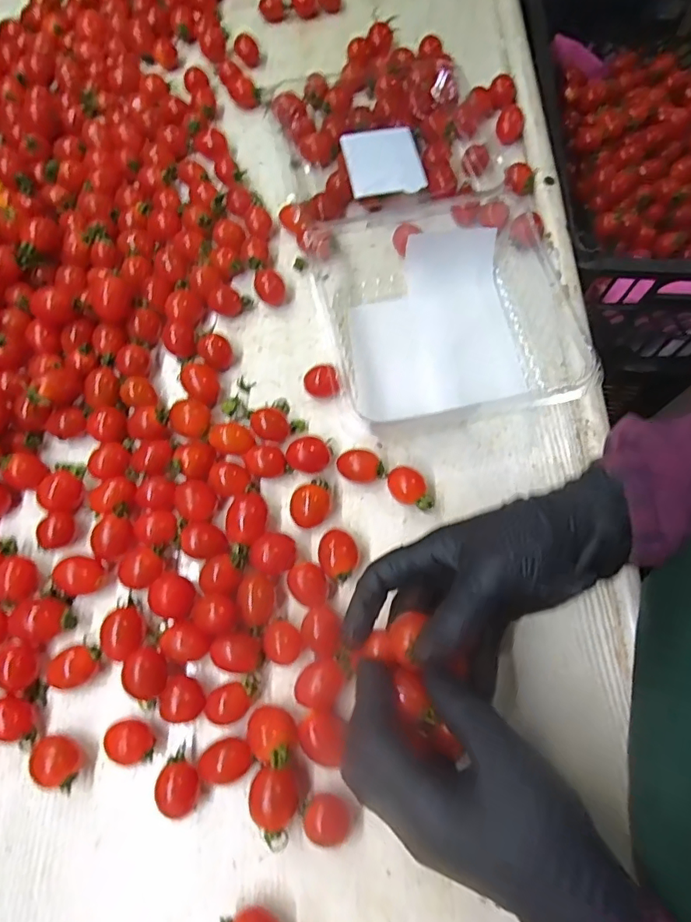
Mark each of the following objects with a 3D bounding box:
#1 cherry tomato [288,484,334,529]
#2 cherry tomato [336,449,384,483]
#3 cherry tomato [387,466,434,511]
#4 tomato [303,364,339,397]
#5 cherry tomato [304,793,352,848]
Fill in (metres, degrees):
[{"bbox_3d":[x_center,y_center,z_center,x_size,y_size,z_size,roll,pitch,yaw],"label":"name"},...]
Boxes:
[{"bbox_3d":[-0.024,0.031,0.360,0.027,0.019,0.028,0,69,1],"label":"cherry tomato"},{"bbox_3d":[0.010,0.005,0.369,0.032,0.019,0.021,18,71,8],"label":"cherry tomato"},{"bbox_3d":[0.046,0.020,0.363,0.035,0.018,0.023,28,72,11],"label":"cherry tomato"},{"bbox_3d":[-0.018,-0.057,0.391,0.023,0.023,0.022,0,69,1],"label":"tomato"},{"bbox_3d":[-0.010,0.203,0.299,0.026,0.018,0.024,19,71,8],"label":"cherry tomato"}]

